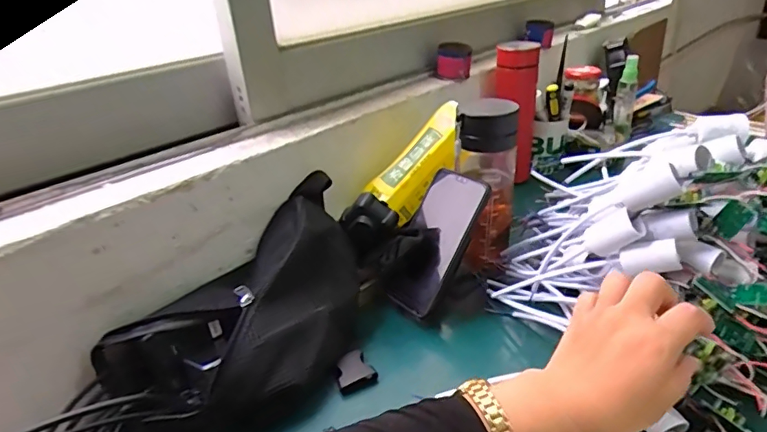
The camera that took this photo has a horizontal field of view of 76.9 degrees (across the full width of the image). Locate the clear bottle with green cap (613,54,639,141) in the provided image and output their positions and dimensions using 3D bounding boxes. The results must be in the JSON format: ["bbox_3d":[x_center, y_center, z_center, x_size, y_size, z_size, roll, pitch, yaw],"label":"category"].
[{"bbox_3d":[0.429,-0.206,0.856,0.027,0.142,0.031,13,34,29],"label":"clear bottle with green cap"}]

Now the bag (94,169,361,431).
[{"bbox_3d":[-0.114,0.088,0.473,0.145,0.150,0.280,14,38,31],"label":"bag"}]

